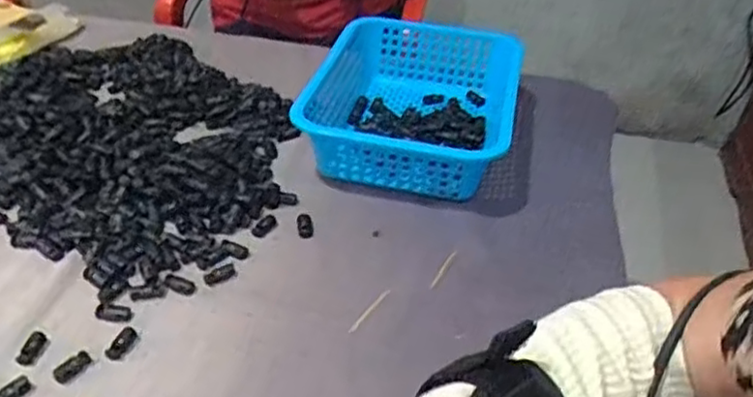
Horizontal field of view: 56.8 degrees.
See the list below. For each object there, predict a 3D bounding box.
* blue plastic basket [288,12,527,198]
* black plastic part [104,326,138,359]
[{"bbox_3d":[0.041,-0.107,0.803,0.233,0.080,0.286,9,37,7],"label":"blue plastic basket"},{"bbox_3d":[-0.199,0.112,0.545,0.015,0.006,0.032,16,38,16],"label":"black plastic part"}]

